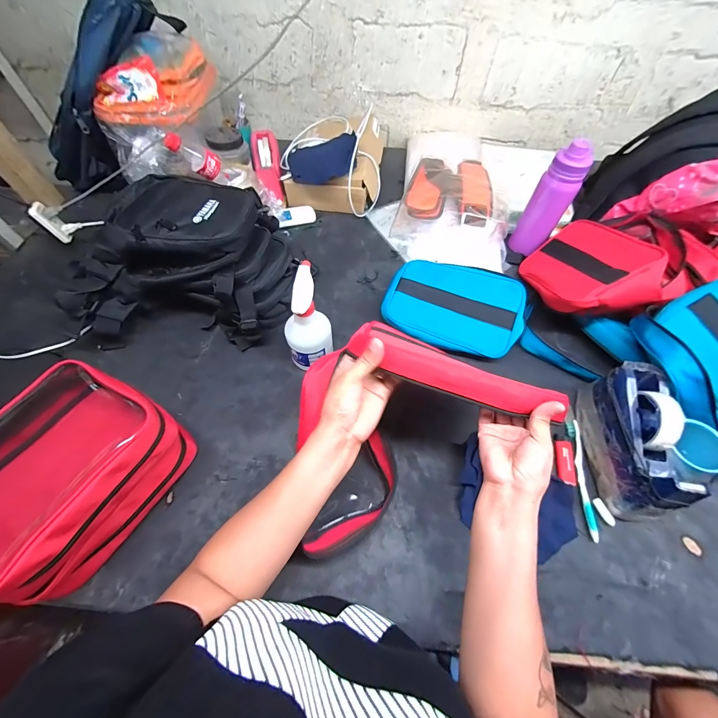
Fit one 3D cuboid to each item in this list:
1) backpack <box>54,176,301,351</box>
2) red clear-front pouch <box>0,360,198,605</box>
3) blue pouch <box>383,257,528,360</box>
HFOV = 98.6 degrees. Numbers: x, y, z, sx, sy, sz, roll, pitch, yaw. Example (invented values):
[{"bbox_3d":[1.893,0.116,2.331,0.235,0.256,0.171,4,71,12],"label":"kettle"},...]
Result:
[{"bbox_3d":[-0.326,-0.181,0.585,0.362,0.185,0.252,0,59,-1],"label":"backpack"},{"bbox_3d":[-0.375,0.154,0.402,0.175,0.152,0.247,25,61,13],"label":"red clear-front pouch"},{"bbox_3d":[0.187,-0.107,0.609,0.262,0.063,0.171,19,60,10],"label":"blue pouch"}]

